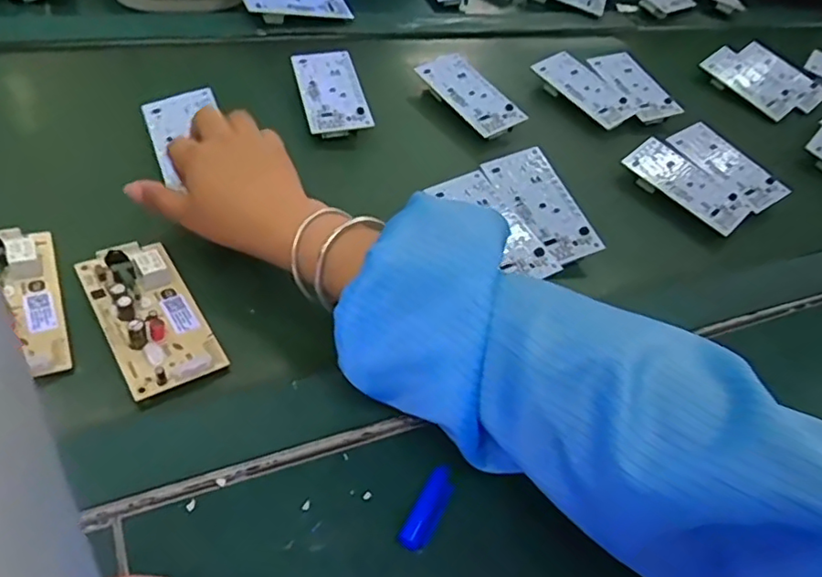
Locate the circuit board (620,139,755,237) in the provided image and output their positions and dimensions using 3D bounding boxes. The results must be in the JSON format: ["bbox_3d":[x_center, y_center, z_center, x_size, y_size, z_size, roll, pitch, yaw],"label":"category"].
[{"bbox_3d":[0.264,-0.100,0.572,0.116,0.010,0.066,43,61,17],"label":"circuit board"}]

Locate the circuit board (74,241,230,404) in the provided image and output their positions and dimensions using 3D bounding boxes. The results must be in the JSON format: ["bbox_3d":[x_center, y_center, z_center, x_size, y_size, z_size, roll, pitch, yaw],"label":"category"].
[{"bbox_3d":[-0.162,0.013,0.371,0.055,0.022,0.111,-26,55,-24],"label":"circuit board"}]

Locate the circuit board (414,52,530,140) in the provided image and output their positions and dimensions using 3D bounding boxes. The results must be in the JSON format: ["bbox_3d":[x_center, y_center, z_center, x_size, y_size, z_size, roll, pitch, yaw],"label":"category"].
[{"bbox_3d":[0.057,-0.194,0.589,0.055,0.017,0.114,-27,56,-26],"label":"circuit board"}]

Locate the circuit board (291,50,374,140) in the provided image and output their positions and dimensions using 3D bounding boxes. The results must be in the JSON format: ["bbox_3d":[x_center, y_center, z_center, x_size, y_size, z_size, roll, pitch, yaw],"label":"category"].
[{"bbox_3d":[-0.073,-0.181,0.550,0.054,0.021,0.113,-10,50,-13],"label":"circuit board"}]

